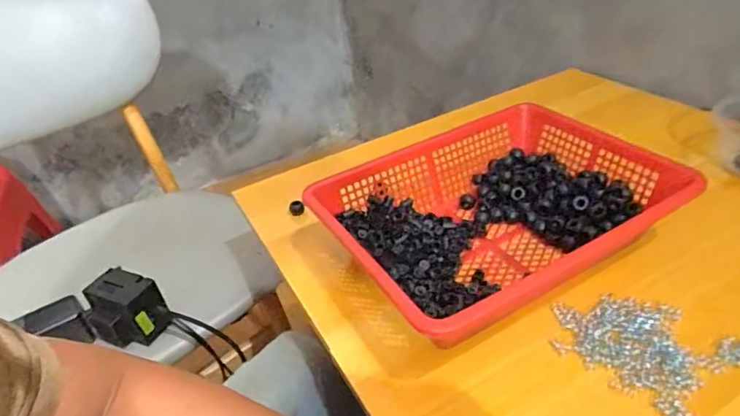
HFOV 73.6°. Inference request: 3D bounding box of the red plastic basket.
[{"bbox_3d":[0.118,0.009,0.470,0.296,0.081,0.220,-24,39,-22],"label":"red plastic basket"}]

